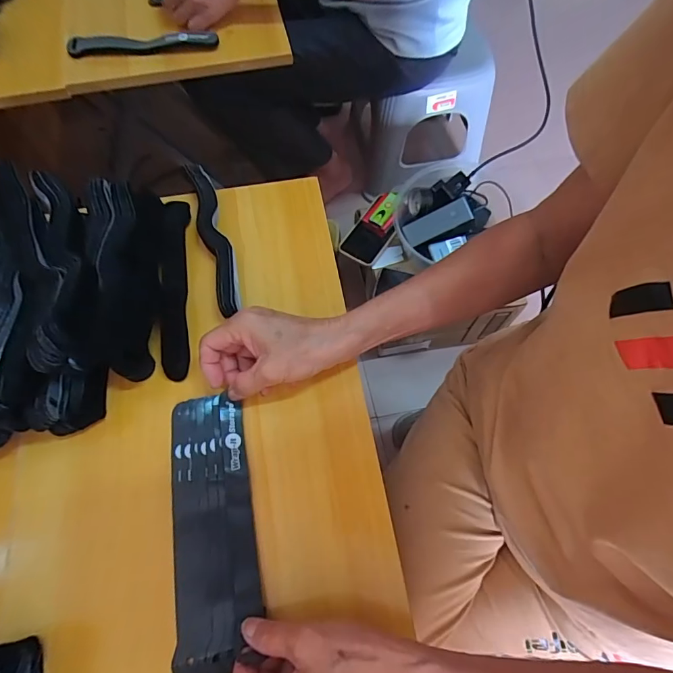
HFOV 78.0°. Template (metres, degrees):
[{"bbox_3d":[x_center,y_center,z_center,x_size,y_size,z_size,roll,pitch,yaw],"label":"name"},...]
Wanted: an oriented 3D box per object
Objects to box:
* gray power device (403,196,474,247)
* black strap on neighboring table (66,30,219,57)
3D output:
[{"bbox_3d":[0.183,-0.209,0.754,0.121,0.017,0.046,-23,66,16],"label":"gray power device"},{"bbox_3d":[-0.260,-0.398,0.562,0.194,0.021,0.025,-6,67,-3],"label":"black strap on neighboring table"}]

